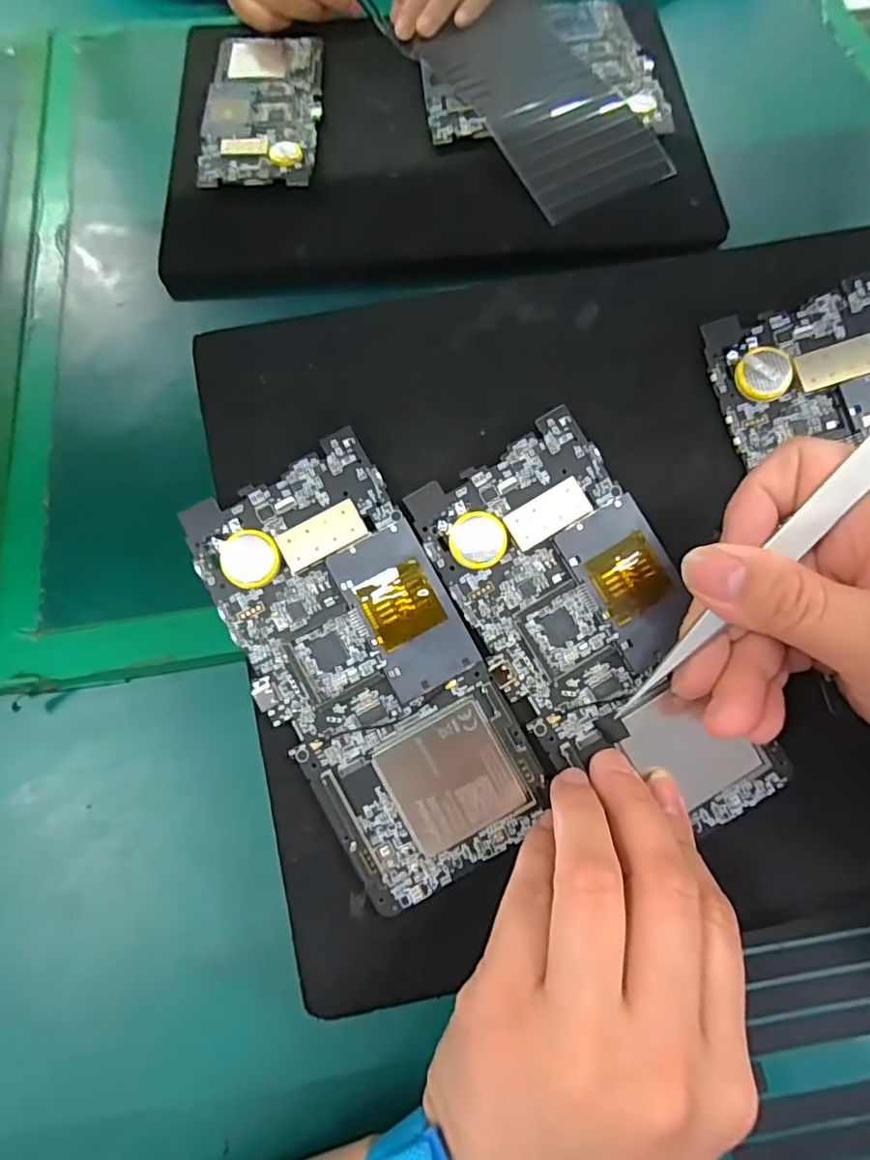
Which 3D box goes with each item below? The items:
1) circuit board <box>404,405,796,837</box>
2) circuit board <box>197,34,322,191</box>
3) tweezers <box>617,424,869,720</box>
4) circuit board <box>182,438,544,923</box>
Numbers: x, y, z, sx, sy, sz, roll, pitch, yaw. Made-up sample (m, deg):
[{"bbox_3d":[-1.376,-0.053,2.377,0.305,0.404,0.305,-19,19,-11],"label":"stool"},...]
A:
[{"bbox_3d":[0.058,0.022,0.212,0.071,0.010,0.152,-30,88,-1],"label":"circuit board"},{"bbox_3d":[-0.111,-0.308,0.382,0.071,0.009,0.143,-2,69,-1],"label":"circuit board"},{"bbox_3d":[0.099,-0.002,0.179,0.012,0.004,0.121,42,111,14],"label":"tweezers"},{"bbox_3d":[-0.023,0.031,0.204,0.073,0.005,0.151,-28,88,-3],"label":"circuit board"}]

